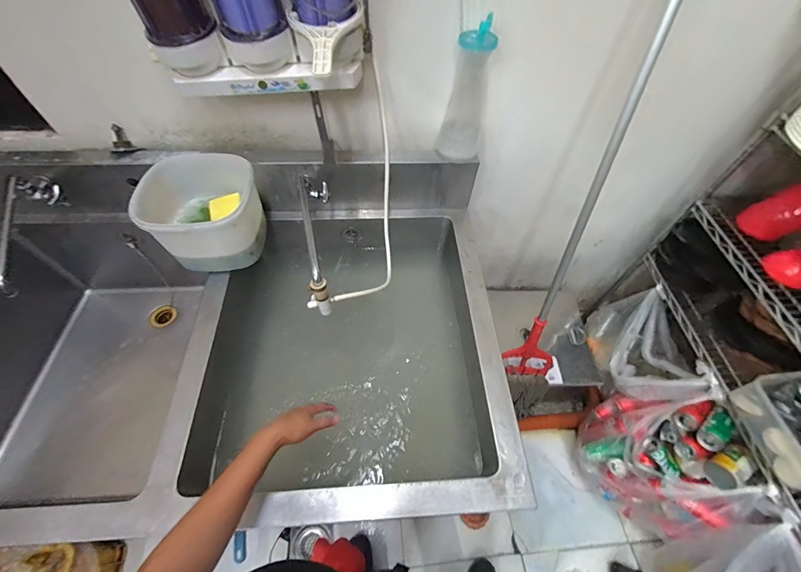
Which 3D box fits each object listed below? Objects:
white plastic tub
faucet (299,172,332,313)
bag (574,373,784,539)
[{"bbox_3d":[-0.432,-0.158,0.766,0.234,0.169,0.218,1,55,-2],"label":"white plastic tub"},{"bbox_3d":[-0.181,-0.119,0.714,0.066,0.092,0.358,-6,56,-7],"label":"faucet"},{"bbox_3d":[0.786,0.499,1.021,0.357,0.365,0.300,39,62,22],"label":"bag"}]

